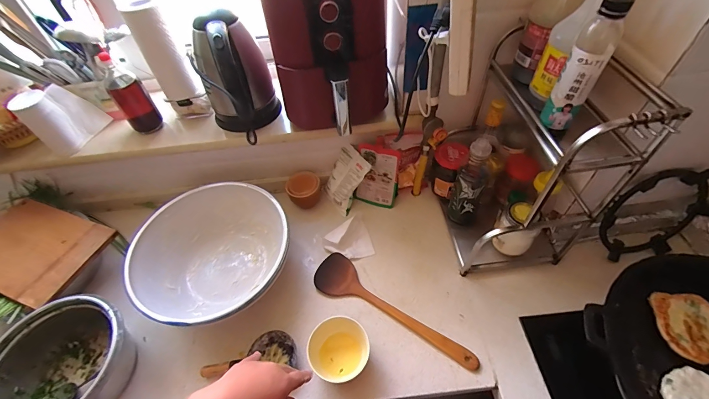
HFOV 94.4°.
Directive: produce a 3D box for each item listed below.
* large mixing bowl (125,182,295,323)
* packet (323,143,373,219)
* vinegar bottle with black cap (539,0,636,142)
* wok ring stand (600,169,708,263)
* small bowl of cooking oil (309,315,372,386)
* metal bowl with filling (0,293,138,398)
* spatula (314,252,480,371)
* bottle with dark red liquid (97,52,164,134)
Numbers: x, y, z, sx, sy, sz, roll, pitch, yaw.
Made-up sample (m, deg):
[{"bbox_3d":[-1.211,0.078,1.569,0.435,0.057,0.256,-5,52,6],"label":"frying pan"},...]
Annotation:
[{"bbox_3d":[-0.302,0.126,0.734,0.330,0.128,0.310,-2,53,2],"label":"large mixing bowl"},{"bbox_3d":[-0.020,-0.049,0.849,0.027,0.156,0.095,-7,43,-50],"label":"packet"},{"bbox_3d":[0.316,-0.178,0.459,0.048,0.182,0.041,30,60,24],"label":"vinegar bottle with black cap"},{"bbox_3d":[0.631,0.034,0.690,0.232,0.214,0.041,-9,34,-1],"label":"wok ring stand"},{"bbox_3d":[-0.029,0.288,0.628,0.111,0.055,0.110,-2,53,2],"label":"small bowl of cooking oil"},{"bbox_3d":[-0.535,0.316,0.612,0.237,0.129,0.225,-2,53,2],"label":"metal bowl with filling"},{"bbox_3d":[0.069,0.236,0.682,0.371,0.018,0.089,32,61,24],"label":"spatula"},{"bbox_3d":[-0.520,-0.243,0.755,0.069,0.165,0.080,-37,59,-22],"label":"bottle with dark red liquid"}]

